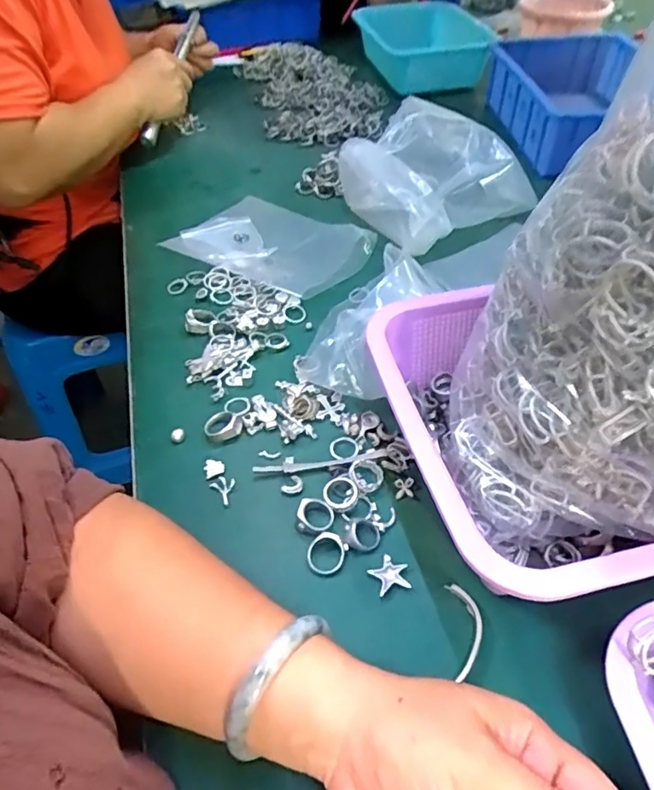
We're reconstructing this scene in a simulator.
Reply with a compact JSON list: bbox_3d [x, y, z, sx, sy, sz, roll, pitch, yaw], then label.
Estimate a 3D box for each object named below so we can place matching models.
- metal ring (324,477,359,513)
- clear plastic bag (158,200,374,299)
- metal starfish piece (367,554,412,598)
[{"bbox_3d":[0.010,0.067,0.363,0.023,0.005,0.024,-1,48,1],"label":"metal ring"},{"bbox_3d":[-0.062,-0.166,0.577,0.199,0.030,0.142,27,54,24],"label":"clear plastic bag"},{"bbox_3d":[0.038,0.110,0.328,0.022,0.005,0.022,-22,50,-17],"label":"metal starfish piece"}]

